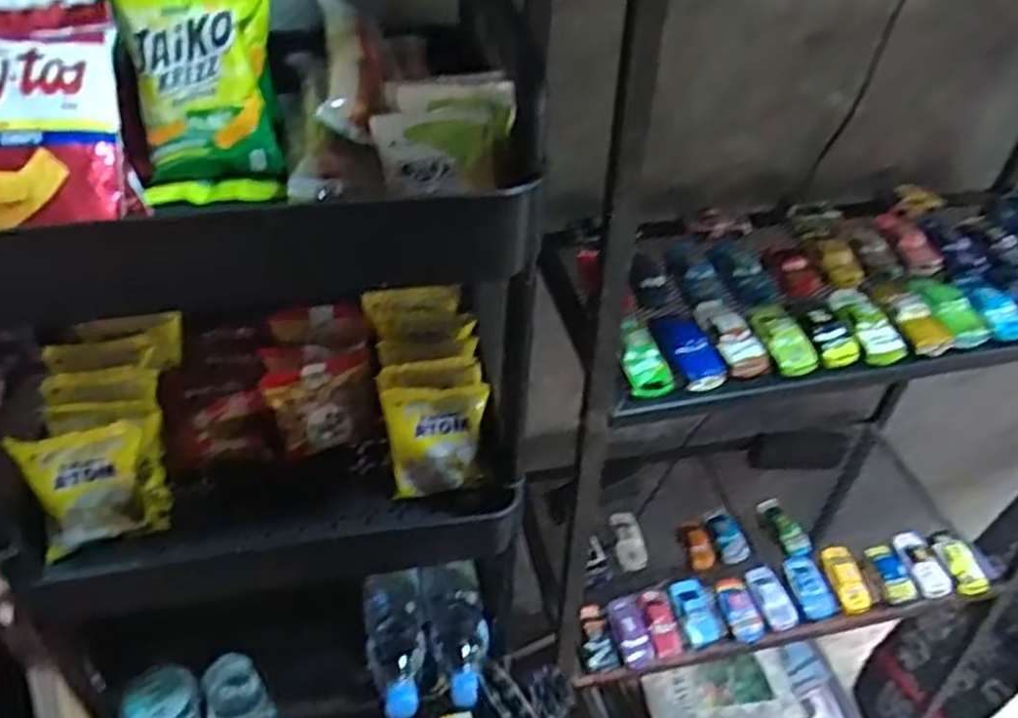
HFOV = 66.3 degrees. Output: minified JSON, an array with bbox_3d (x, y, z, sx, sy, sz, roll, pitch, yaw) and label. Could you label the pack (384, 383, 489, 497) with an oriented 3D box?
[{"bbox_3d":[-0.063,0.072,0.701,0.088,0.094,0.028,-5,1,-6],"label":"pack"}]

